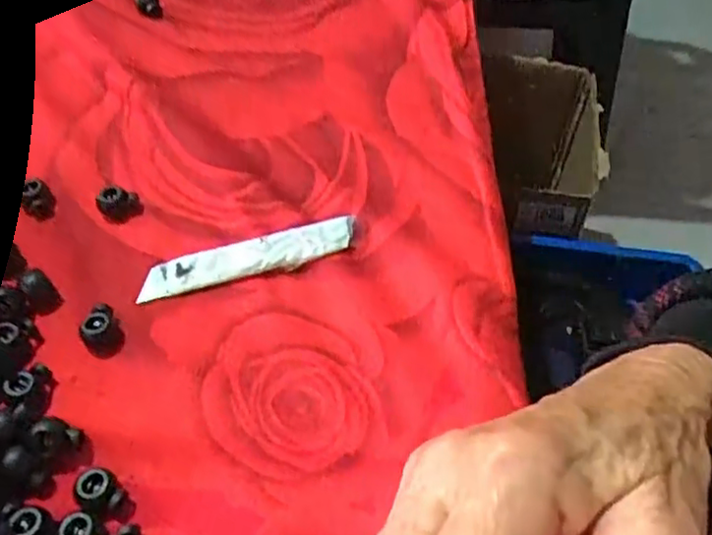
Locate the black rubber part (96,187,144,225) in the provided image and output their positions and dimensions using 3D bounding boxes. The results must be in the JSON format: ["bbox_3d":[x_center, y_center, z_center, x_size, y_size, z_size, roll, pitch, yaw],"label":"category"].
[{"bbox_3d":[-0.118,-0.032,0.331,0.019,0.010,0.017,-26,57,-20],"label":"black rubber part"}]

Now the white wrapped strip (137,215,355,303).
[{"bbox_3d":[-0.050,-0.005,0.315,0.102,0.005,0.020,-13,54,-11],"label":"white wrapped strip"}]

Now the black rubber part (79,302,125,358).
[{"bbox_3d":[-0.109,0.027,0.285,0.016,0.010,0.021,-23,56,-18],"label":"black rubber part"}]

